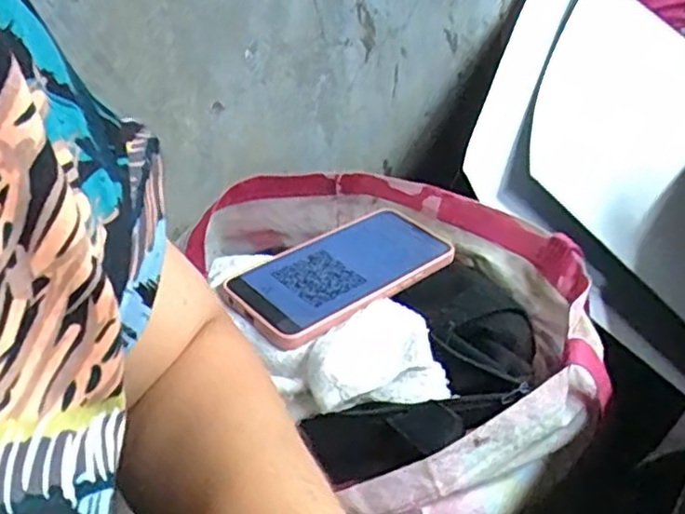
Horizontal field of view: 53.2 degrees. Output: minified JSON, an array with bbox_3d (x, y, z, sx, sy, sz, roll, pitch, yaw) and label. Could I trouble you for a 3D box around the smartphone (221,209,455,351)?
[{"bbox_3d":[0.000,0.008,0.488,0.170,0.010,0.084,-27,41,-32],"label":"smartphone"}]

